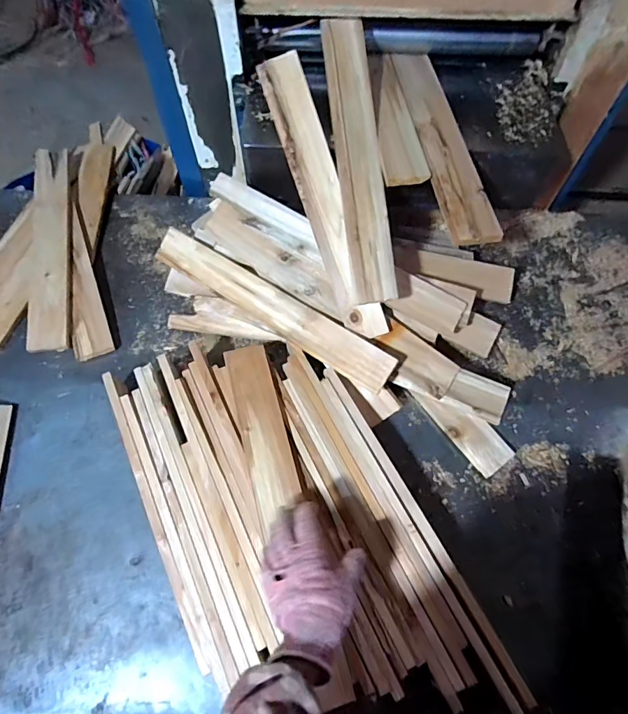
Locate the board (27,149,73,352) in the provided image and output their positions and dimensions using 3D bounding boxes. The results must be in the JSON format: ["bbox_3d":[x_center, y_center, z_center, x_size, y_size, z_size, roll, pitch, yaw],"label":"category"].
[{"bbox_3d":[-0.538,-0.242,0.876,0.071,0.018,0.504,-5,67,-20],"label":"board"}]

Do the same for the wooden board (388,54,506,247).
[{"bbox_3d":[0.205,-0.361,0.694,0.071,0.024,0.448,-5,63,-3],"label":"wooden board"}]

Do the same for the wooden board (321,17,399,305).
[{"bbox_3d":[0.071,-0.320,0.681,0.067,0.010,0.468,-7,85,6],"label":"wooden board"}]

